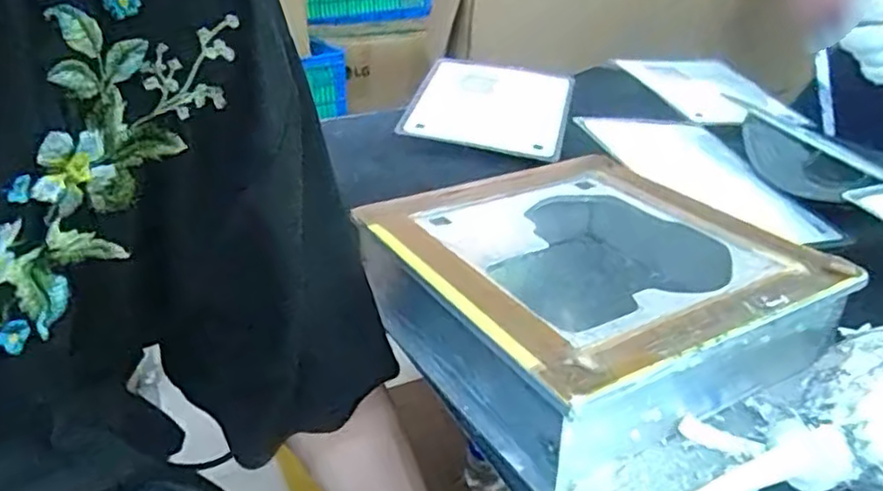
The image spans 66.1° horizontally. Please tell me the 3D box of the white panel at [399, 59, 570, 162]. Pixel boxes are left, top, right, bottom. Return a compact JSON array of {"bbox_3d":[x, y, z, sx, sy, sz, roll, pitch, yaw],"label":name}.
[{"bbox_3d":[0.051,-0.143,0.693,0.153,0.009,0.148,12,46,10],"label":"white panel"}]

